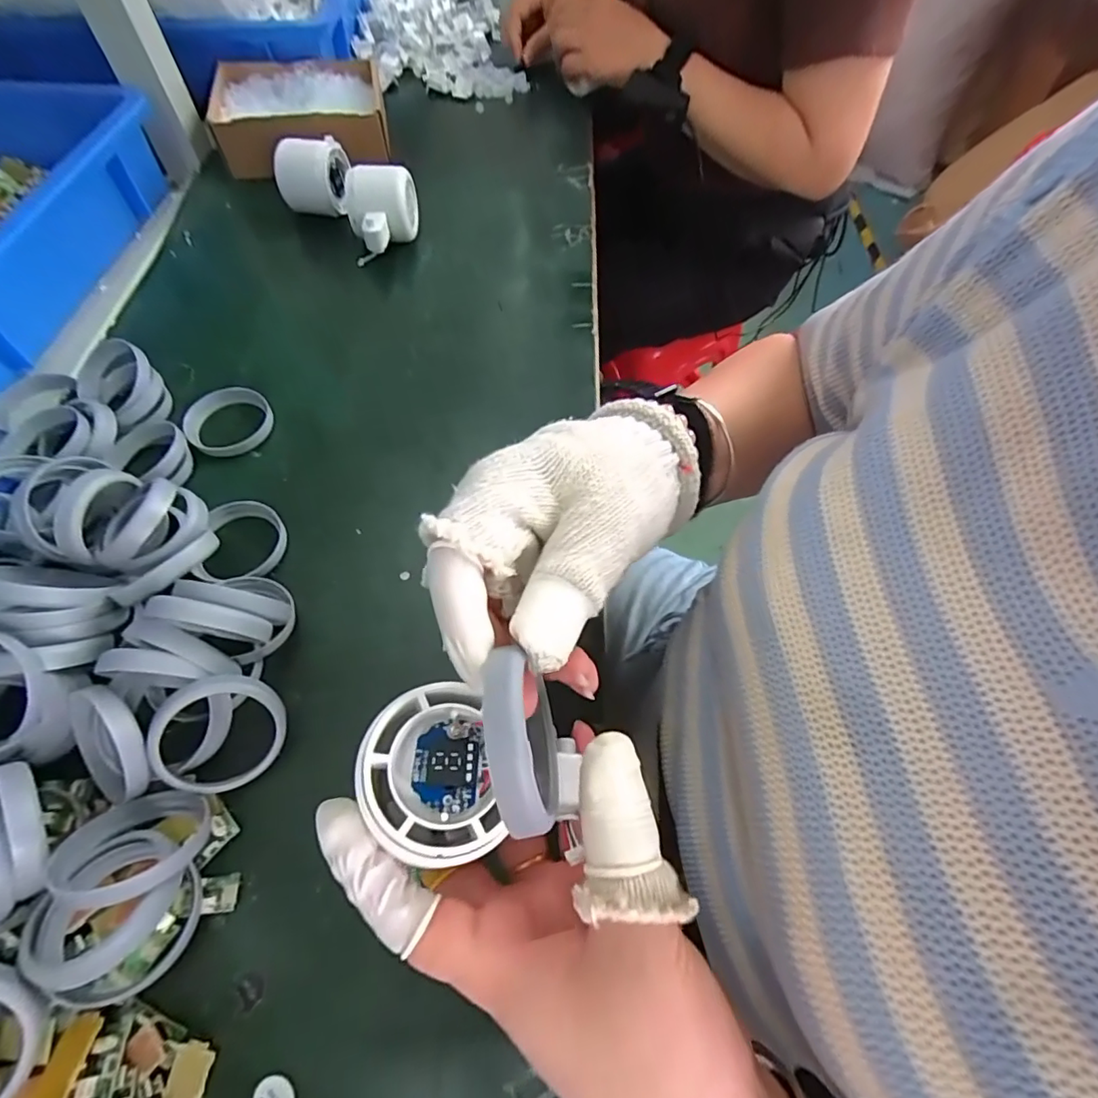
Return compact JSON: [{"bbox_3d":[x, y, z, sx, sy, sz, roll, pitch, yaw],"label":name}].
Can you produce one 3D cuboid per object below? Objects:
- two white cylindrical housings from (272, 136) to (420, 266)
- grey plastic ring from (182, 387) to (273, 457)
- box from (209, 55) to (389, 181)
[{"bbox_3d":[-0.181,-0.330,0.504,0.142,0.059,0.074,40,67,19],"label":"two white cylindrical housings"},{"bbox_3d":[-0.236,-0.094,0.401,0.059,0.018,0.059,1,60,-1],"label":"grey plastic ring"},{"bbox_3d":[-0.271,-0.477,0.593,0.175,0.049,0.152,-12,61,-8],"label":"box"}]

